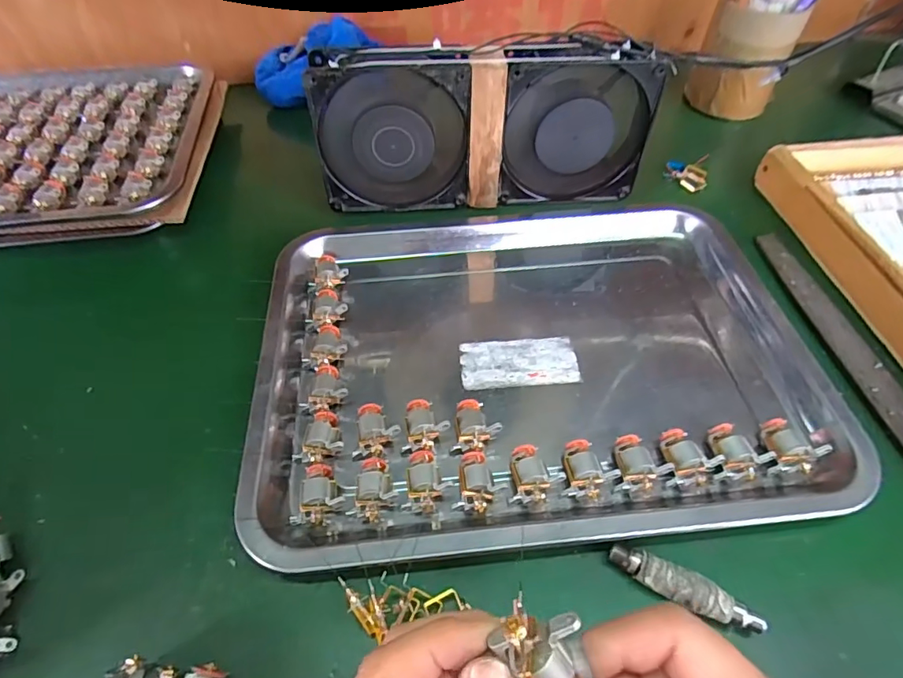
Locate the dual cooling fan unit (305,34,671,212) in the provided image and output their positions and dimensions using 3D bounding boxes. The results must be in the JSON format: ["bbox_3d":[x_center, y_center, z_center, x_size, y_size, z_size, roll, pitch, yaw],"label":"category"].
[{"bbox_3d":[0.027,-0.171,0.418,0.266,0.124,0.045,-4,50,-2],"label":"dual cooling fan unit"}]

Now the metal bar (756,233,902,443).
[{"bbox_3d":[0.273,0.033,0.323,0.024,0.004,0.298,-7,50,1],"label":"metal bar"}]

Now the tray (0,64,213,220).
[{"bbox_3d":[-0.403,-0.182,0.465,0.338,0.022,0.236,-10,52,-6],"label":"tray"}]

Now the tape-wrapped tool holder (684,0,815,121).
[{"bbox_3d":[0.296,-0.291,0.507,0.066,0.121,0.066,-15,53,-10],"label":"tape-wrapped tool holder"}]

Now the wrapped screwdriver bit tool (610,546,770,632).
[{"bbox_3d":[0.112,0.122,0.252,0.069,0.019,0.015,21,55,17],"label":"wrapped screwdriver bit tool"}]

